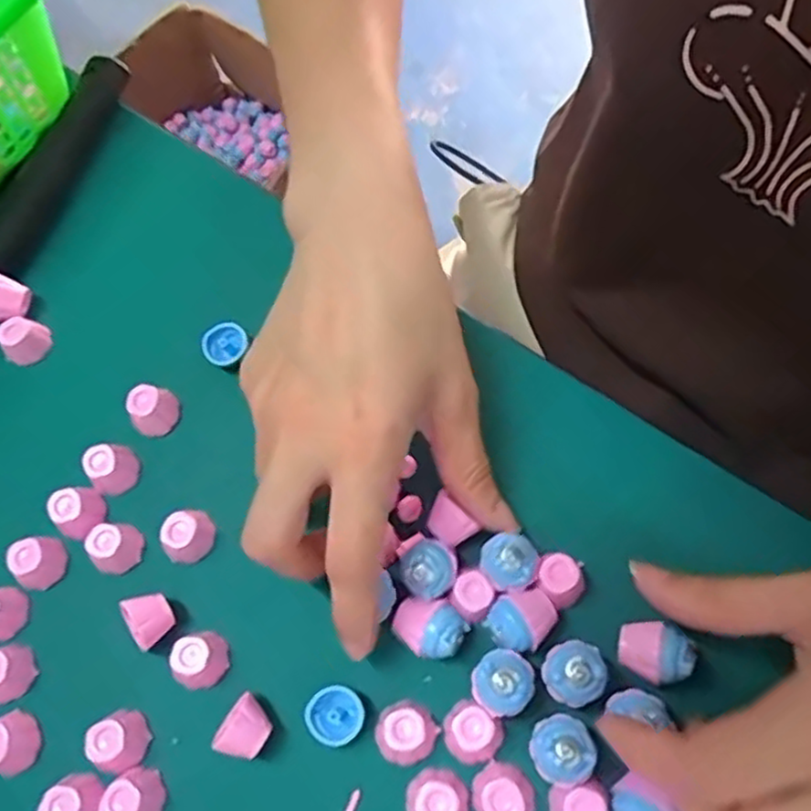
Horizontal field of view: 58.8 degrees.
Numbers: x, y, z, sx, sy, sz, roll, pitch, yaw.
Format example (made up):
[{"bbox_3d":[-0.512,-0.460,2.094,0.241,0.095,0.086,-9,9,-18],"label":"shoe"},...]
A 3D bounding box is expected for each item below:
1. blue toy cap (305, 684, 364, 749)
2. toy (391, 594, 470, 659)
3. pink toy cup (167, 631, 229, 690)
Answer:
[{"bbox_3d":[-0.024,0.109,0.254,0.019,0.008,0.019,-1,67,3],"label":"blue toy cap"},{"bbox_3d":[0.009,0.079,0.259,0.024,0.020,0.020,40,74,18],"label":"toy"},{"bbox_3d":[-0.075,0.093,0.262,0.020,0.015,0.017,-28,68,-9],"label":"pink toy cup"}]

